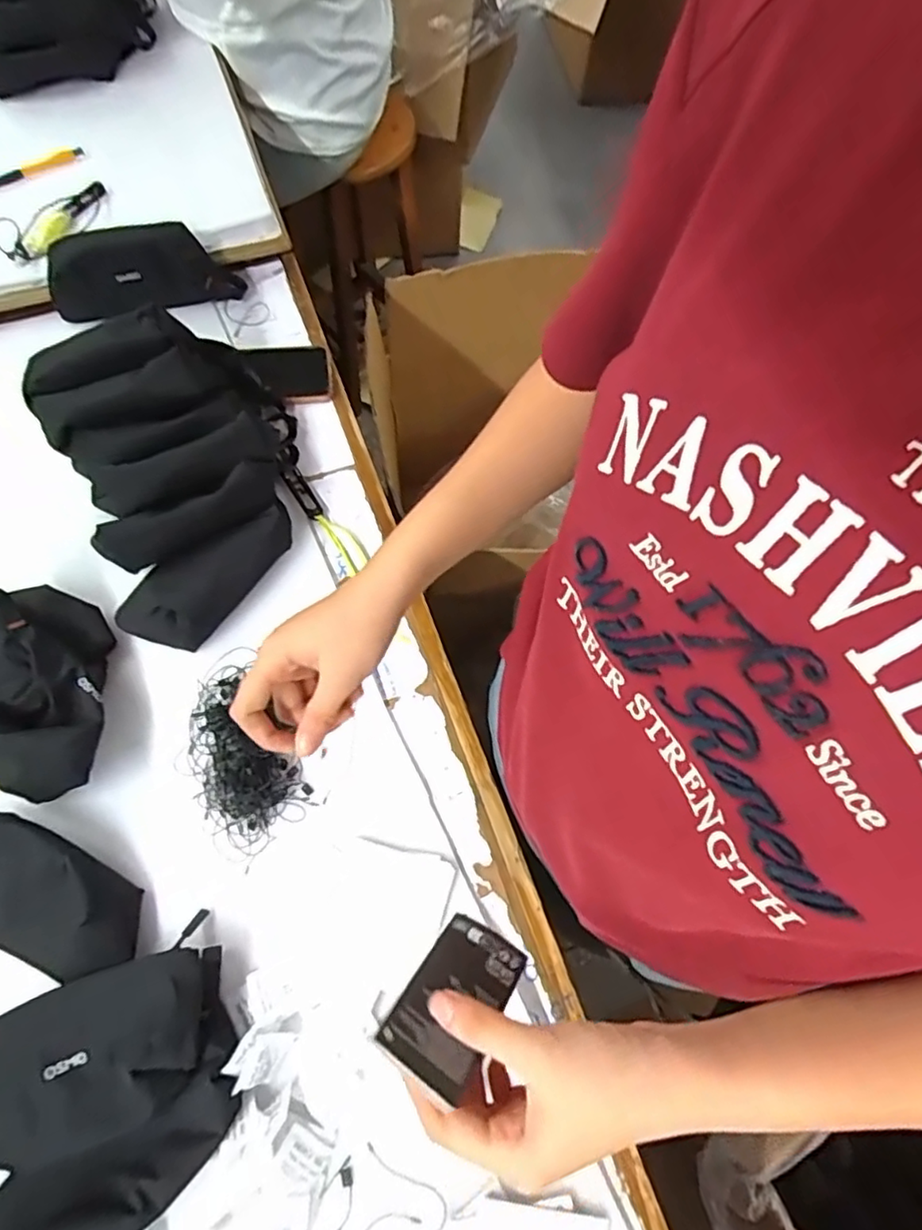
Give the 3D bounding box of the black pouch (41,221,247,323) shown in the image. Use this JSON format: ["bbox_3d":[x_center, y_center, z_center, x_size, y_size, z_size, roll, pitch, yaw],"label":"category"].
[{"bbox_3d":[-0.370,-0.398,0.707,0.208,0.102,0.048,-16,69,-9],"label":"black pouch"}]

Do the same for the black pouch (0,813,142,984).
[{"bbox_3d":[-0.354,0.218,0.488,0.214,0.044,0.091,20,68,6],"label":"black pouch"}]

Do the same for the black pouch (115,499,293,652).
[{"bbox_3d":[-0.240,-0.038,0.595,0.077,0.046,0.183,40,72,13],"label":"black pouch"}]

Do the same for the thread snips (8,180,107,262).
[{"bbox_3d":[-0.474,-0.468,0.718,0.027,0.023,0.141,24,69,7],"label":"thread snips"}]

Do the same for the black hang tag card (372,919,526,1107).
[{"bbox_3d":[-0.004,0.200,0.320,0.047,0.008,0.088,20,24,24],"label":"black hang tag card"}]

